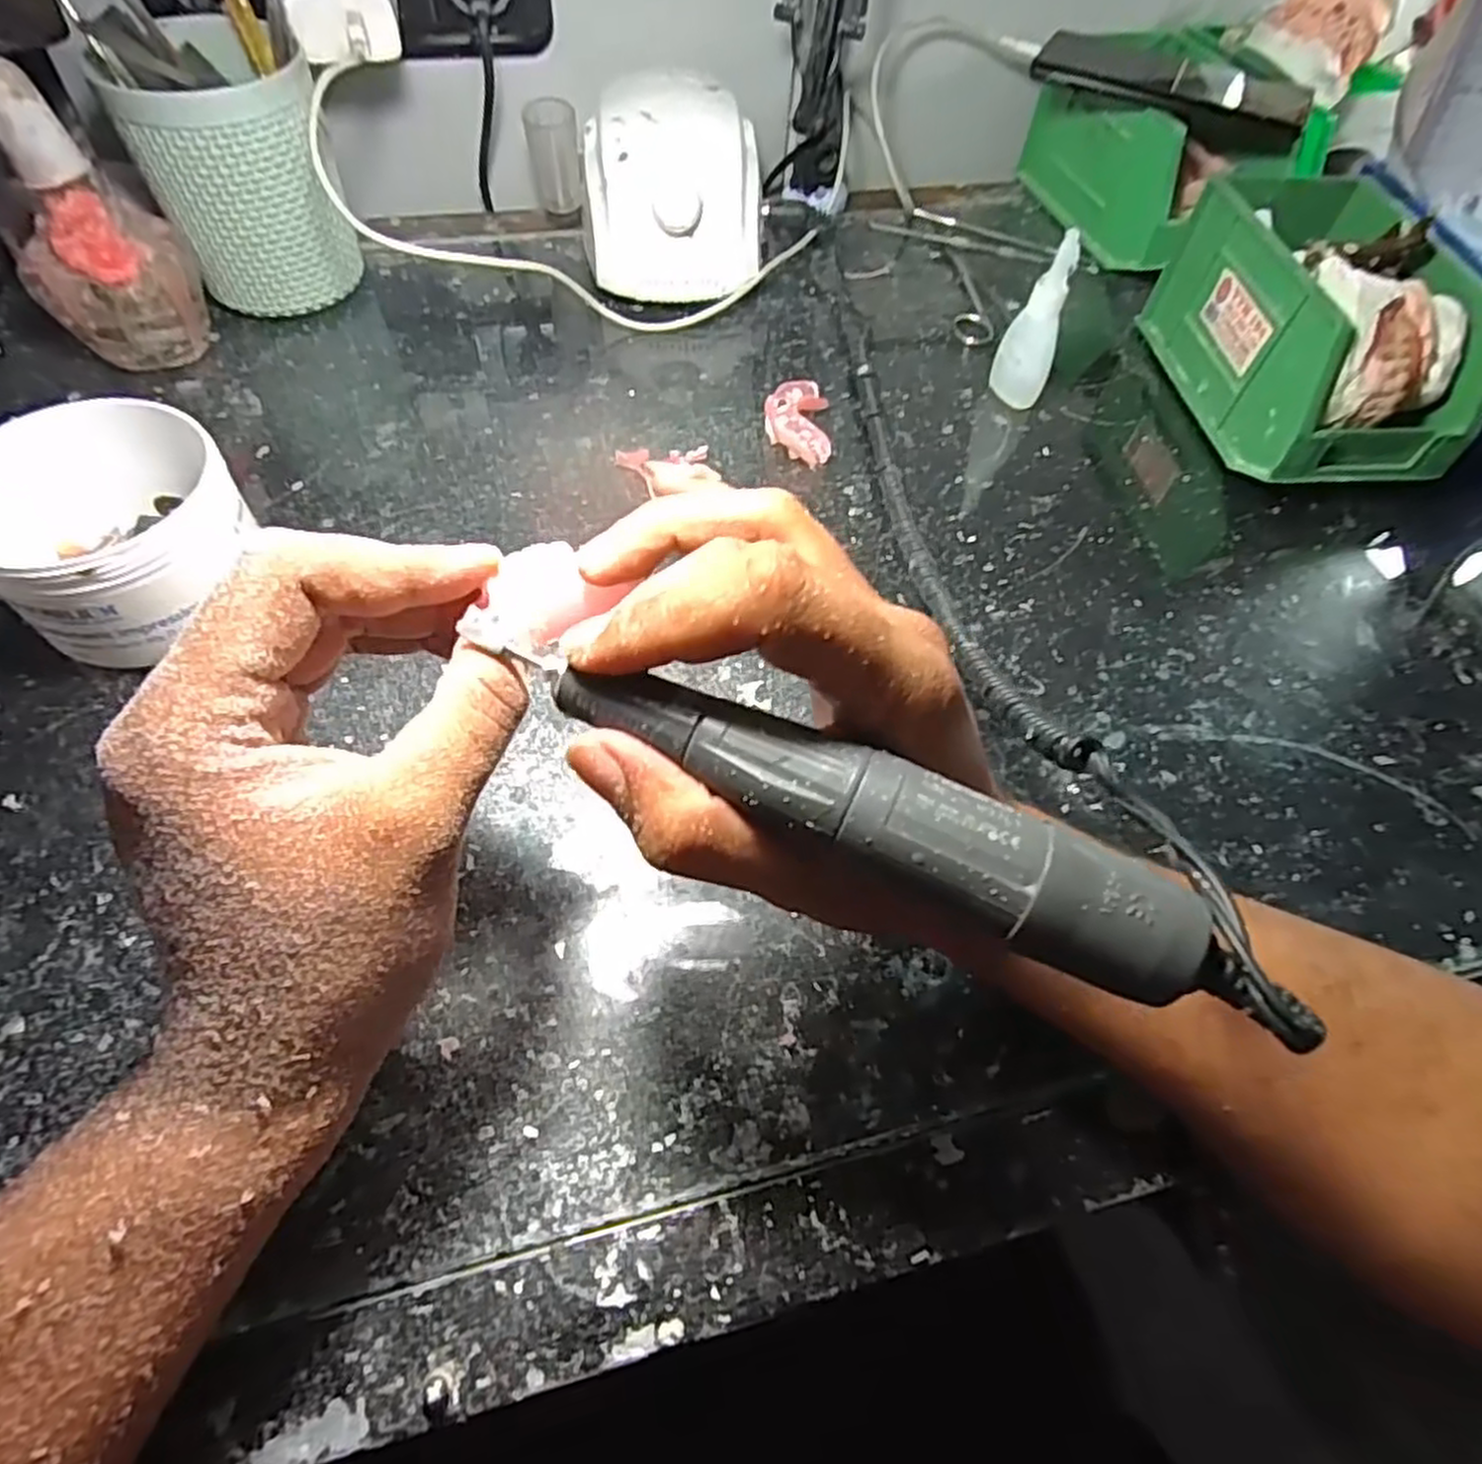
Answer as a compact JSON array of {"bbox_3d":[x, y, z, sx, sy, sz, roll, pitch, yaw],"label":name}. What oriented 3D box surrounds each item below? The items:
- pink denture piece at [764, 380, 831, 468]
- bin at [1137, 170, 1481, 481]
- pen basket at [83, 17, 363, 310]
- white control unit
[{"bbox_3d":[0.030,-0.166,0.422,0.034,0.014,0.056,3,58,-2],"label":"pink denture piece"},{"bbox_3d":[0.314,-0.219,0.432,0.100,0.089,0.173,-4,58,-7],"label":"bin"},{"bbox_3d":[-0.266,-0.295,0.418,0.088,0.117,0.086,-27,64,-19],"label":"pen basket"},{"bbox_3d":[-0.042,-0.322,0.474,0.102,0.083,0.116,-3,58,-7],"label":"white control unit"}]

